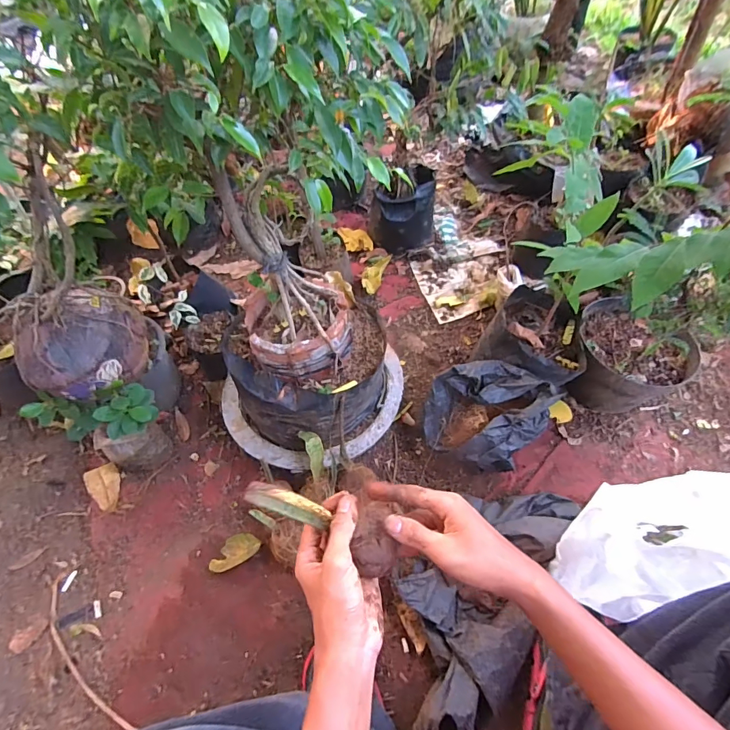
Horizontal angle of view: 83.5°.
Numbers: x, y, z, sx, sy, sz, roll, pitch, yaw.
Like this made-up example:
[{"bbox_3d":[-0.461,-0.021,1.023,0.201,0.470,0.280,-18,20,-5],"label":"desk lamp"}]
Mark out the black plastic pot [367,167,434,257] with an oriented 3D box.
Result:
[{"bbox_3d":[0.104,-0.420,1.149,0.186,0.172,0.144,-4,54,6],"label":"black plastic pot"}]

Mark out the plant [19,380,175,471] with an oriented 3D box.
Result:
[{"bbox_3d":[-0.491,0.111,0.809,0.163,0.203,0.132,13,57,17],"label":"plant"}]

